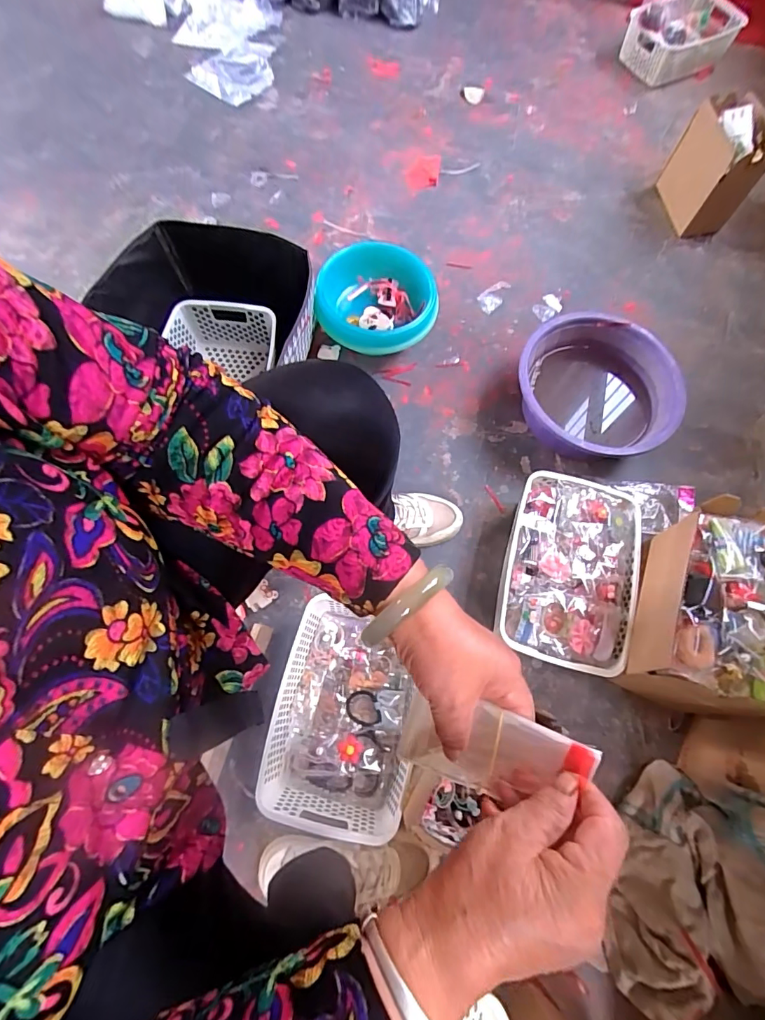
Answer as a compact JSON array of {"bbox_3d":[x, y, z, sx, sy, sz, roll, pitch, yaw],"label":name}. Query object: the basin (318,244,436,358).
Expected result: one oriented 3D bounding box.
[{"bbox_3d":[-0.006,-0.405,0.914,0.222,0.105,0.204,1,71,-2],"label":"basin"}]

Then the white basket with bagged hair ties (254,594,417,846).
[{"bbox_3d":[-0.054,0.296,0.672,0.195,0.082,0.278,11,71,2],"label":"white basket with bagged hair ties"}]

